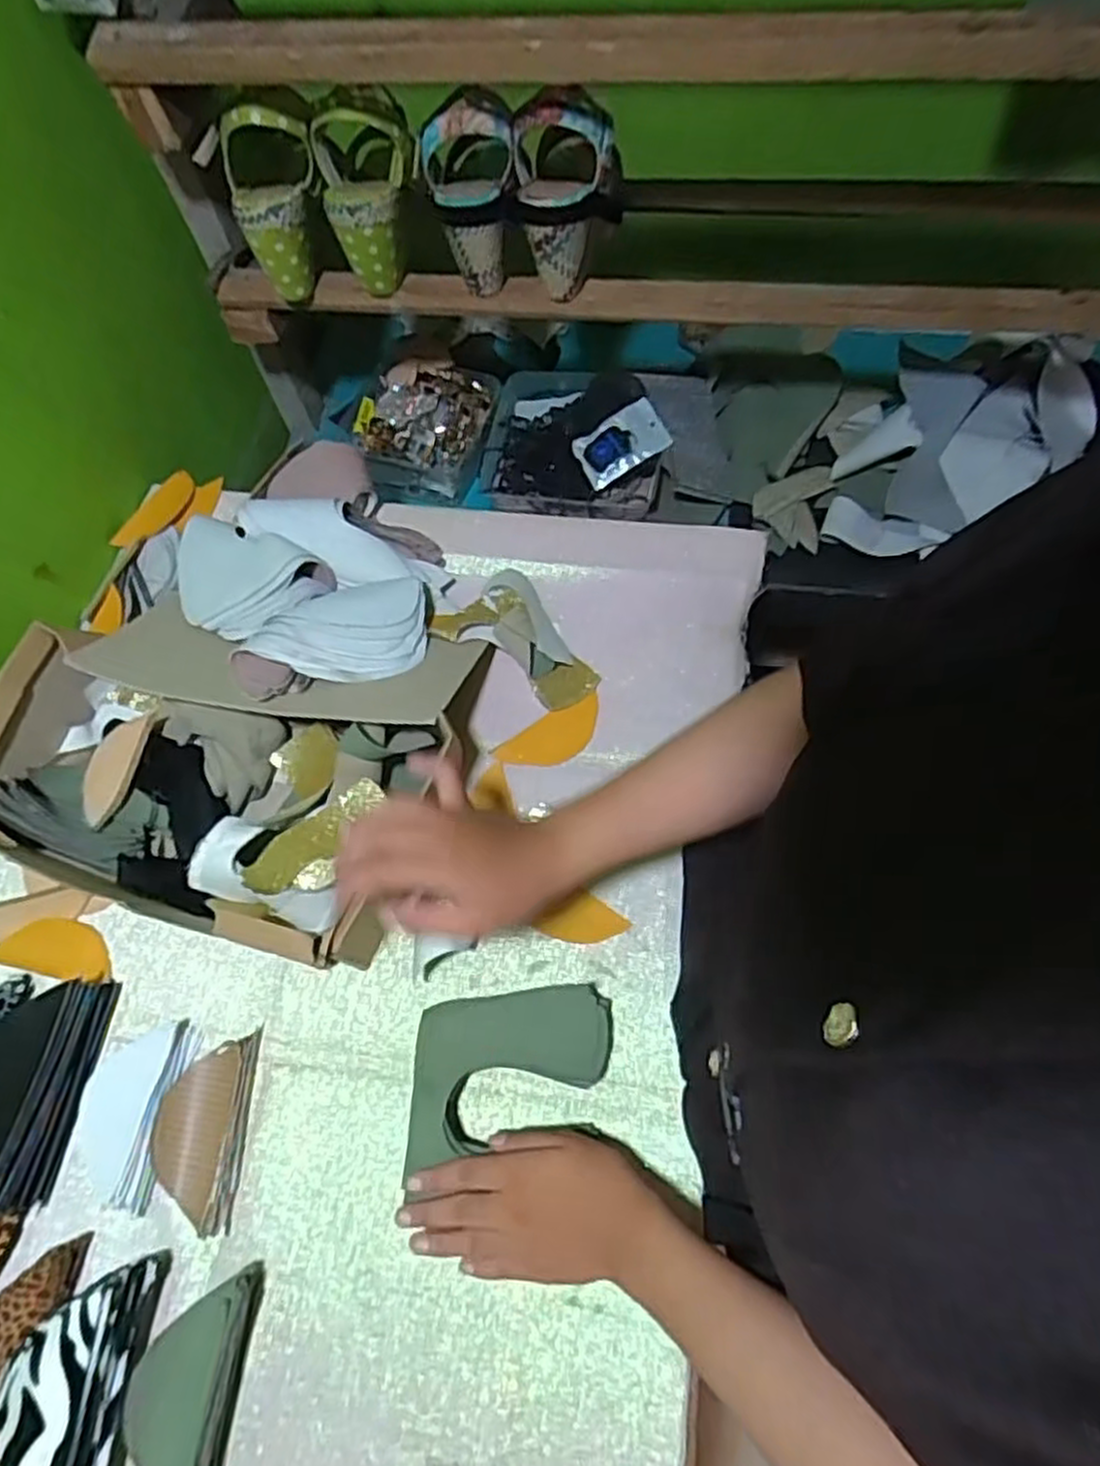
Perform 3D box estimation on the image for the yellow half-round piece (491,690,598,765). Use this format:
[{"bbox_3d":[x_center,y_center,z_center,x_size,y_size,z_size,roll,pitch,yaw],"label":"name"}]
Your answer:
[{"bbox_3d":[0.002,0.004,0.672,0.100,0.004,0.044,-27,76,-5],"label":"yellow half-round piece"}]

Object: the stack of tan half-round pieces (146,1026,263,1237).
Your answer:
[{"bbox_3d":[-0.248,0.282,0.551,0.060,0.019,0.122,-2,65,3],"label":"stack of tan half-round pieces"}]

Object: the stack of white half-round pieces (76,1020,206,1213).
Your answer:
[{"bbox_3d":[-0.304,0.268,0.555,0.071,0.018,0.119,4,66,6],"label":"stack of white half-round pieces"}]

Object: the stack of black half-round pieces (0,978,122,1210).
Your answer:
[{"bbox_3d":[-0.383,0.253,0.560,0.085,0.043,0.149,6,67,7],"label":"stack of black half-round pieces"}]

